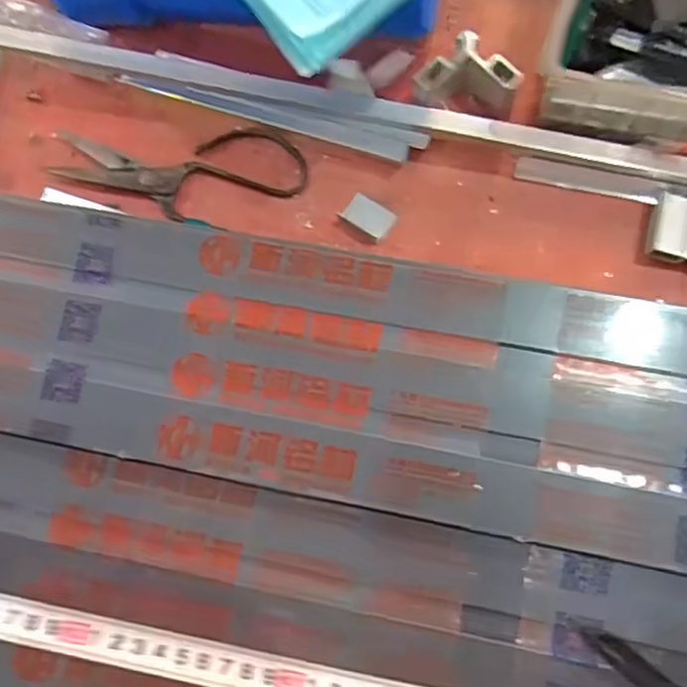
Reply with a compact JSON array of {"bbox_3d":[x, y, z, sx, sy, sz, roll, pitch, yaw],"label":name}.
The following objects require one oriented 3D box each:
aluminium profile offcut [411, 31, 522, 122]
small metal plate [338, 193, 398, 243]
[{"bbox_3d":[0.087,-0.185,0.468,0.068,0.032,0.044,10,81,8],"label":"aluminium profile offcut"},{"bbox_3d":[0.017,-0.091,0.480,0.035,0.004,0.026,35,85,11],"label":"small metal plate"}]

